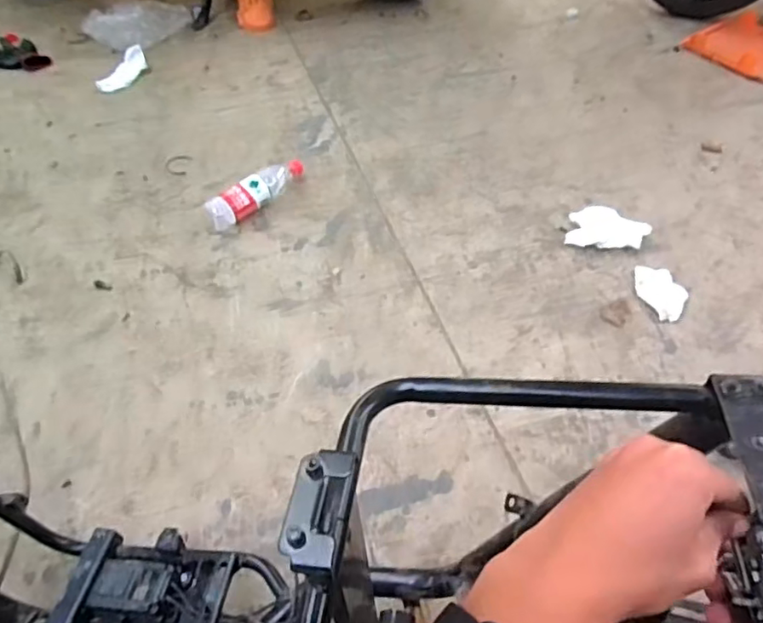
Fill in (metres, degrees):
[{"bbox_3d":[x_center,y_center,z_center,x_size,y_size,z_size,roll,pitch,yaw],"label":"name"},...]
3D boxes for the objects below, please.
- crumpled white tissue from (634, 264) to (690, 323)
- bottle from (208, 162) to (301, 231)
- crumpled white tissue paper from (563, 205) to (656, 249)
[{"bbox_3d":[0.480,-0.035,0.983,0.066,0.020,0.116,-17,56,-12],"label":"crumpled white tissue"},{"bbox_3d":[-0.241,-0.237,1.121,0.060,0.062,0.224,32,60,21],"label":"bottle"},{"bbox_3d":[0.424,-0.155,1.068,0.137,0.038,0.093,15,55,10],"label":"crumpled white tissue paper"}]

